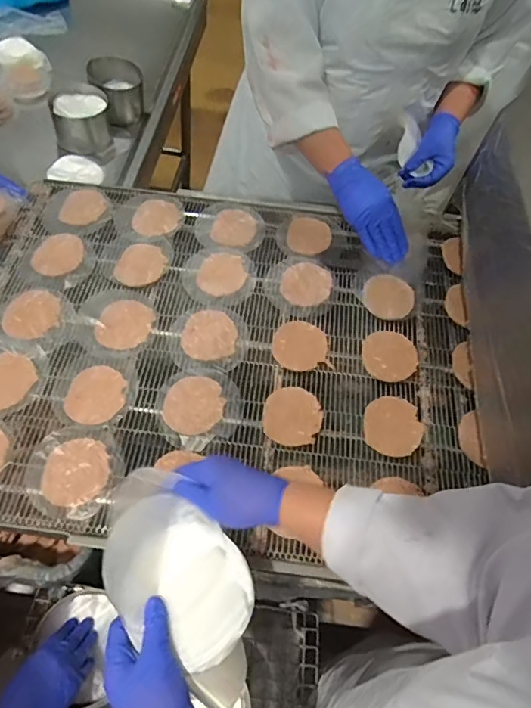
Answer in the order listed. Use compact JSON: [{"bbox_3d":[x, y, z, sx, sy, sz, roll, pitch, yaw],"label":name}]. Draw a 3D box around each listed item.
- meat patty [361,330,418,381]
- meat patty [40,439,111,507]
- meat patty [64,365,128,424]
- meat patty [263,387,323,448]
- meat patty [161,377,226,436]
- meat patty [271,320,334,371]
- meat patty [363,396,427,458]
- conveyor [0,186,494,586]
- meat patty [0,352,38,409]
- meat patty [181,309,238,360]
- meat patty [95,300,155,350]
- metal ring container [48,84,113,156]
[{"bbox_3d":[0.189,0.002,0.715,0.082,0.016,0.079,4,59,-8],"label":"meat patty"},{"bbox_3d":[-0.244,0.151,0.606,0.083,0.004,0.081,5,59,-8],"label":"meat patty"},{"bbox_3d":[-0.239,0.056,0.666,0.078,0.005,0.086,16,58,-1],"label":"meat patty"},{"bbox_3d":[0.038,0.086,0.662,0.081,0.008,0.085,5,59,-8],"label":"meat patty"},{"bbox_3d":[-0.100,0.070,0.663,0.081,0.007,0.086,5,59,-8],"label":"meat patty"},{"bbox_3d":[0.054,-0.015,0.724,0.085,0.005,0.083,5,59,-7],"label":"meat patty"},{"bbox_3d":[0.180,0.102,0.659,0.082,0.012,0.085,5,59,-8],"label":"meat patty"},{"bbox_3d":[-0.083,-0.021,0.722,0.779,0.037,0.603,11,58,-4],"label":"conveyor"},{"bbox_3d":[-0.369,0.038,0.662,0.075,0.010,0.085,23,58,4],"label":"meat patty"},{"bbox_3d":[-0.086,-0.031,0.724,0.082,0.004,0.085,5,59,-8],"label":"meat patty"},{"bbox_3d":[-0.218,-0.046,0.727,0.081,0.004,0.087,12,58,-3],"label":"meat patty"},{"bbox_3d":[-0.477,-0.600,1.232,0.136,0.115,0.156,1,60,-10],"label":"metal ring container"}]

